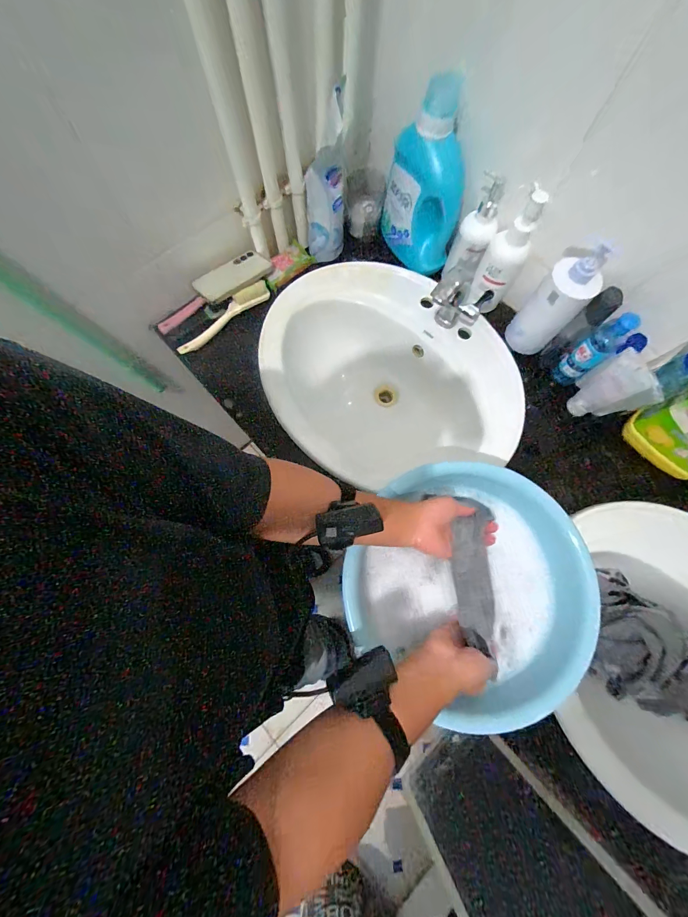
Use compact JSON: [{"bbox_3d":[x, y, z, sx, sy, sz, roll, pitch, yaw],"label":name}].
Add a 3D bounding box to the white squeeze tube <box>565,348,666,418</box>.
[{"bbox_3d":[0.454,-0.113,0.582,0.031,0.136,0.094,-24,76,-8],"label":"white squeeze tube"}]

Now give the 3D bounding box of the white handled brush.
[{"bbox_3d":[-0.236,-0.278,0.665,0.215,0.034,0.031,-39,79,-11],"label":"white handled brush"}]

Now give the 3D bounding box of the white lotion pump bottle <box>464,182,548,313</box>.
[{"bbox_3d":[0.287,-0.357,0.603,0.071,0.202,0.067,28,76,6],"label":"white lotion pump bottle"}]

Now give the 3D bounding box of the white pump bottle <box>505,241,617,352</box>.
[{"bbox_3d":[0.367,-0.268,0.595,0.076,0.189,0.080,-44,80,-12],"label":"white pump bottle"}]

